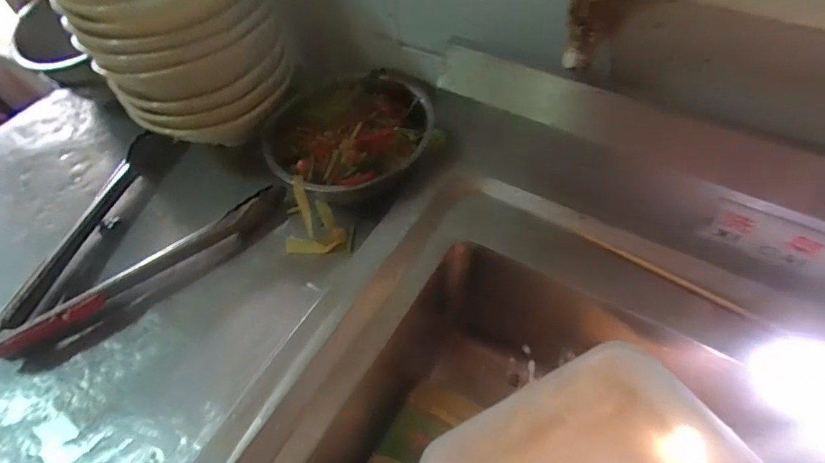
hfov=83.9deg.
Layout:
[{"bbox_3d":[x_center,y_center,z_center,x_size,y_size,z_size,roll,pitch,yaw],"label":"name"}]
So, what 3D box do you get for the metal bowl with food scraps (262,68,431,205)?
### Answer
[{"bbox_3d":[-0.075,-0.109,0.559,0.197,0.061,0.184,-2,56,3],"label":"metal bowl with food scraps"}]

